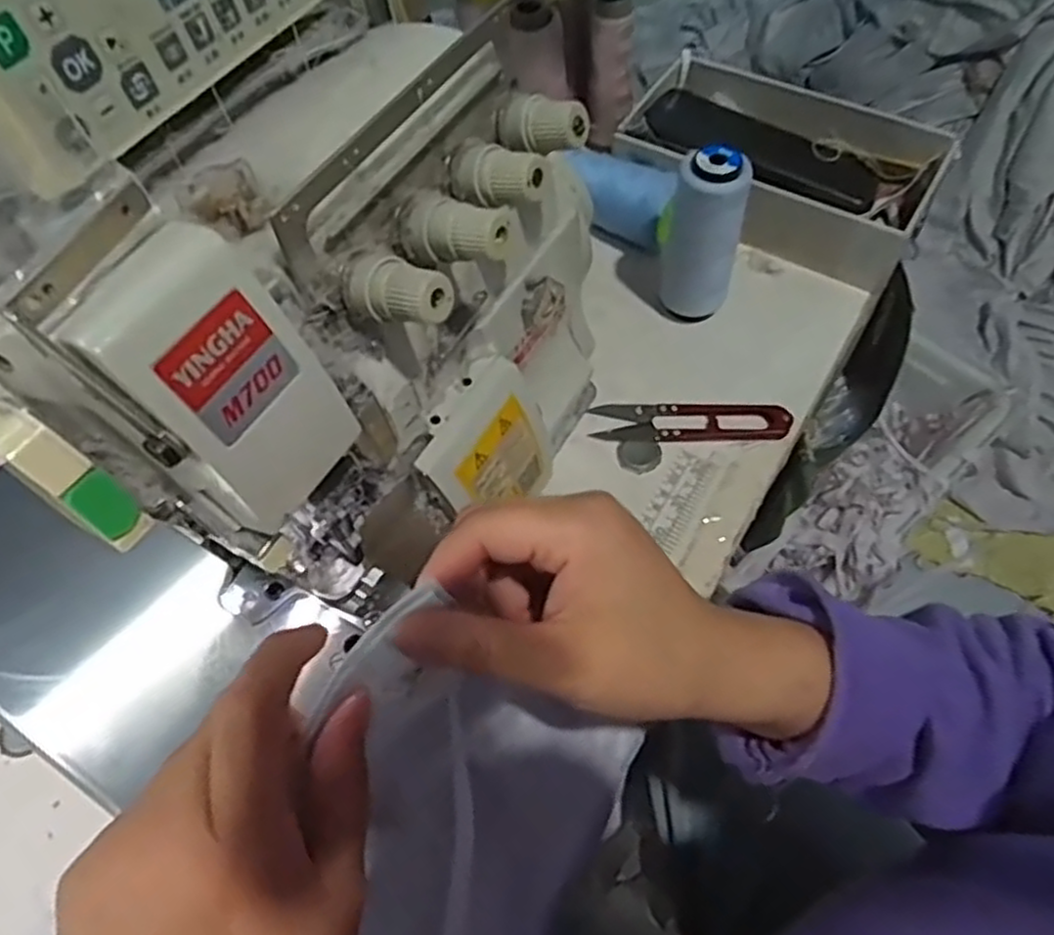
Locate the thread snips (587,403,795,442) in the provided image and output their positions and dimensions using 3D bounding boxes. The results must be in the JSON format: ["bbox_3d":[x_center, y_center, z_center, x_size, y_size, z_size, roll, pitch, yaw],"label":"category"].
[{"bbox_3d":[0.099,-0.028,0.443,0.117,0.009,0.026,0,61,3],"label":"thread snips"}]

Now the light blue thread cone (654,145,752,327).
[{"bbox_3d":[0.108,-0.146,0.446,0.044,0.106,0.053,11,62,8],"label":"light blue thread cone"}]

